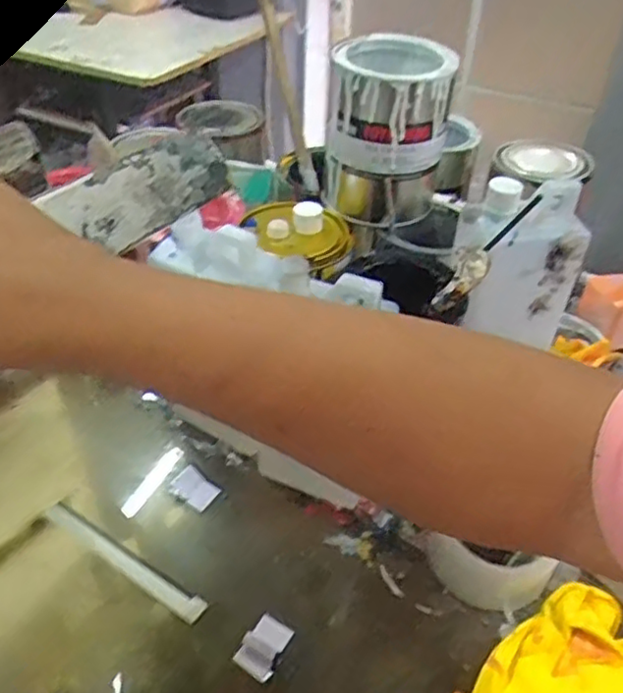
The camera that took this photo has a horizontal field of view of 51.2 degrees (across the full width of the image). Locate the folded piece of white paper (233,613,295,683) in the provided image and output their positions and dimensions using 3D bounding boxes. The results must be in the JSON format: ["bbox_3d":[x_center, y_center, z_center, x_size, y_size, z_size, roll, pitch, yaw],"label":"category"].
[{"bbox_3d":[-0.034,0.218,0.475,0.029,0.015,0.041,22,45,20],"label":"folded piece of white paper"}]

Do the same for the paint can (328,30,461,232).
[{"bbox_3d":[0.070,-0.193,0.595,0.100,0.138,0.097,1,42,-1],"label":"paint can"}]

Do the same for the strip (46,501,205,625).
[{"bbox_3d":[-0.153,0.174,0.528,0.163,0.013,0.018,26,47,24],"label":"strip"}]

